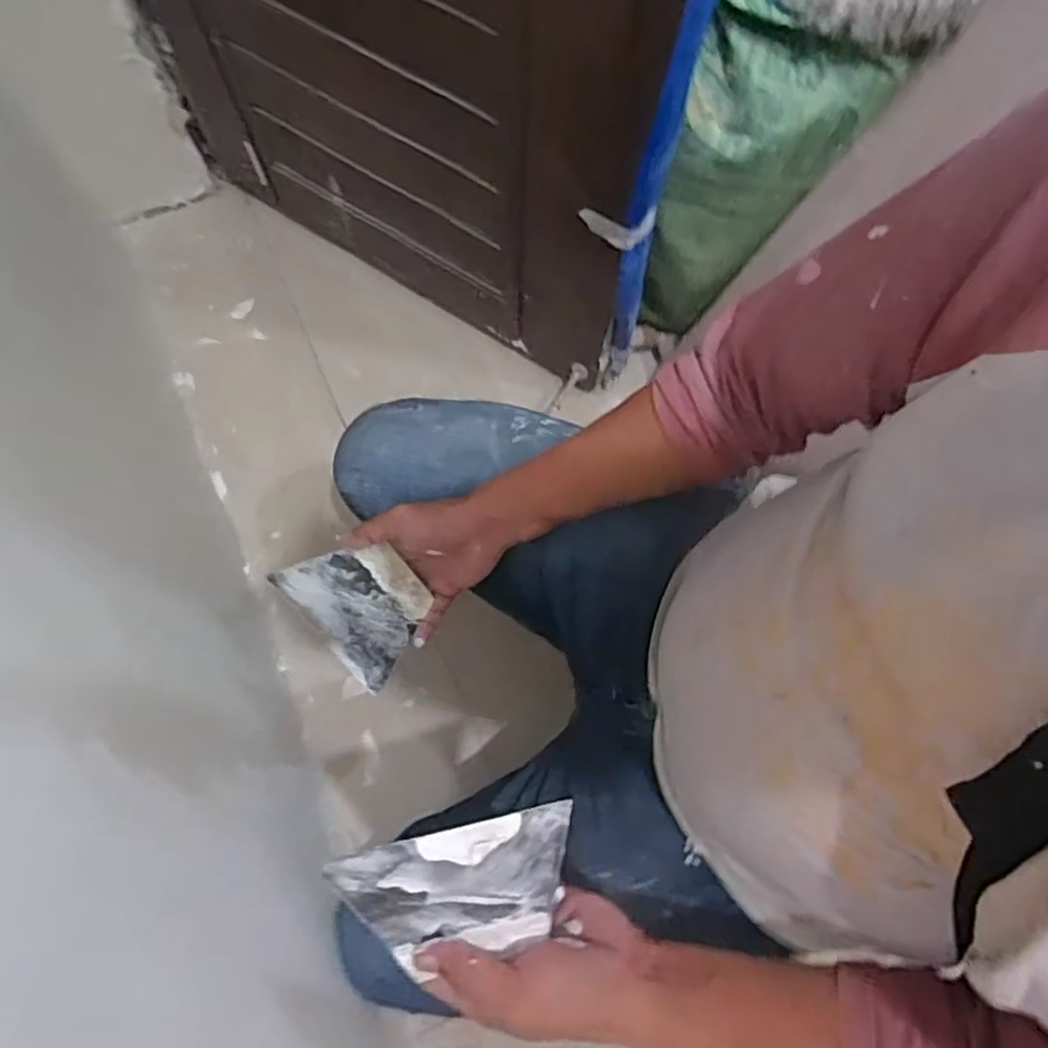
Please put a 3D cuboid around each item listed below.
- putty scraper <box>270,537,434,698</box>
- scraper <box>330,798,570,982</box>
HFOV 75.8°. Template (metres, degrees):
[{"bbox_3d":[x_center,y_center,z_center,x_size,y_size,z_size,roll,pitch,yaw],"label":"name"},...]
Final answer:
[{"bbox_3d":[-0.141,0.069,0.599,0.094,0.007,0.129,-41,107,-14],"label":"putty scraper"},{"bbox_3d":[-0.033,0.210,0.383,0.131,0.010,0.084,-15,107,-3],"label":"scraper"}]

